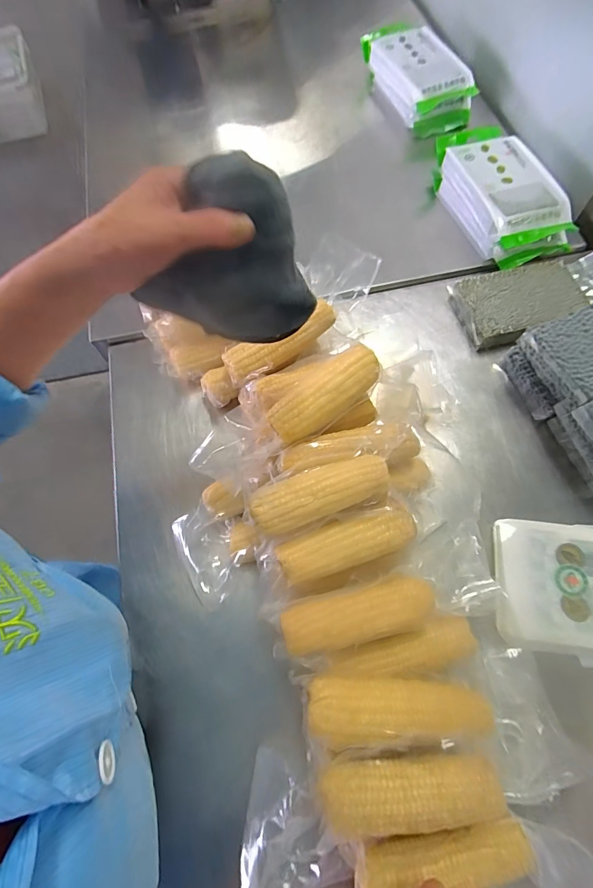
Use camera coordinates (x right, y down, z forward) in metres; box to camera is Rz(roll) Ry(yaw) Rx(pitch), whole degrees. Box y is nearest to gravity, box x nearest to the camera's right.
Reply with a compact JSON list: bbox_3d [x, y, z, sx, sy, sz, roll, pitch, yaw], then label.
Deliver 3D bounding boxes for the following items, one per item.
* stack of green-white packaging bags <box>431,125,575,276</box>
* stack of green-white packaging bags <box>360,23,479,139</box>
[{"bbox_3d":[0.328,-0.410,0.660,0.128,0.079,0.259,-18,68,-5],"label":"stack of green-white packaging bags"},{"bbox_3d":[0.237,-0.720,0.793,0.147,0.078,0.254,-14,68,-4],"label":"stack of green-white packaging bags"}]

